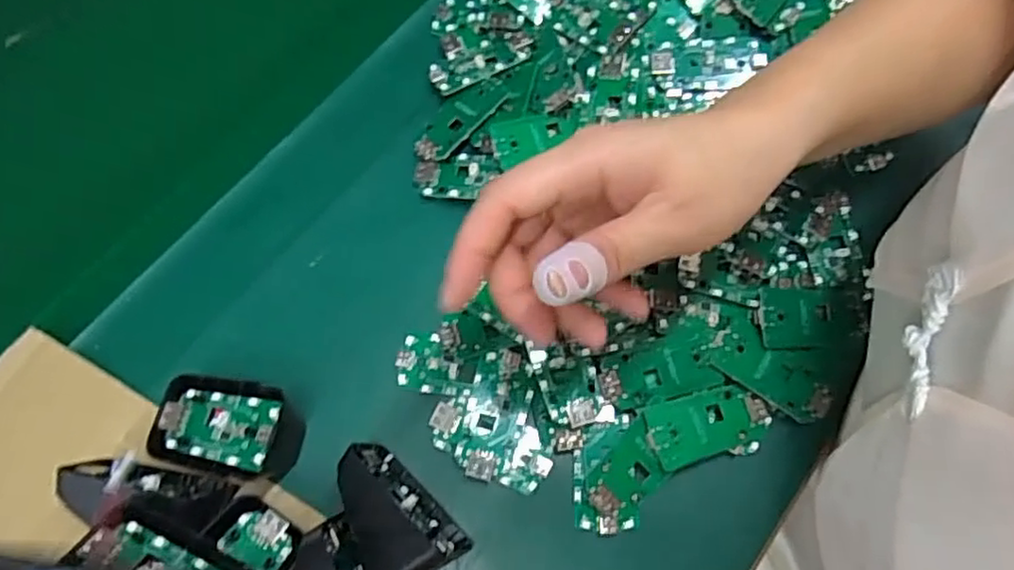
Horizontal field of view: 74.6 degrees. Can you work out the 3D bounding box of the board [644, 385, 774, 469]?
[{"bbox_3d":[0.102,0.070,0.336,0.063,0.006,0.033,-9,70,-5],"label":"board"}]

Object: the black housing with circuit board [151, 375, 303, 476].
[{"bbox_3d":[-0.138,0.069,0.326,0.072,0.033,0.041,9,69,2],"label":"black housing with circuit board"}]

